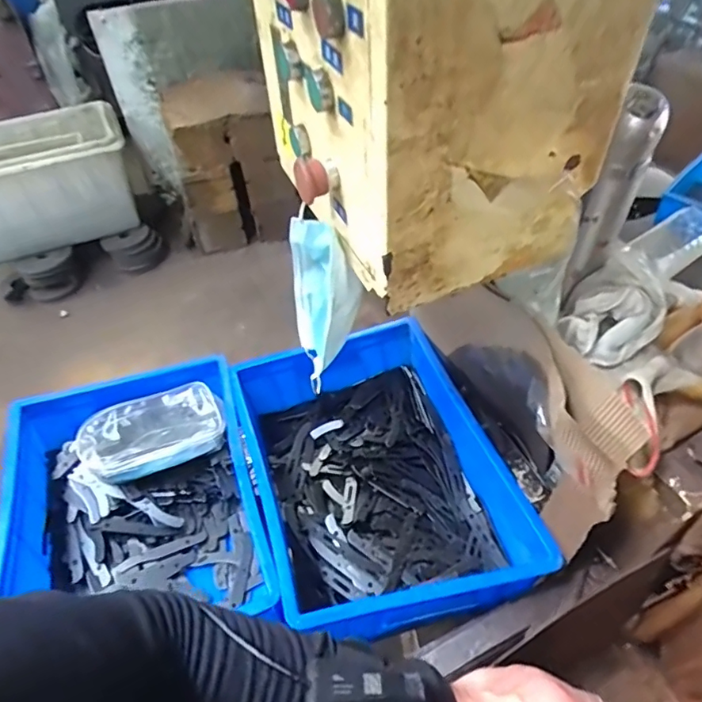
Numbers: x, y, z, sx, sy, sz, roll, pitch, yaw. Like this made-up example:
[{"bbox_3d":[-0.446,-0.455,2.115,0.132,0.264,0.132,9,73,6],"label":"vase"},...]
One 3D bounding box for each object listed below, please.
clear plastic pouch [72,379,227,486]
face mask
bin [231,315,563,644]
[{"bbox_3d":[-0.287,0.116,0.755,0.196,0.046,0.108,-19,49,-13],"label":"clear plastic pouch"},{"bbox_3d":[-0.025,-0.049,0.540,0.061,0.171,0.094,-12,48,-8],"label":"face mask"},{"bbox_3d":[0.028,0.159,0.705,0.295,0.125,0.396,-13,48,-9],"label":"bin"}]

